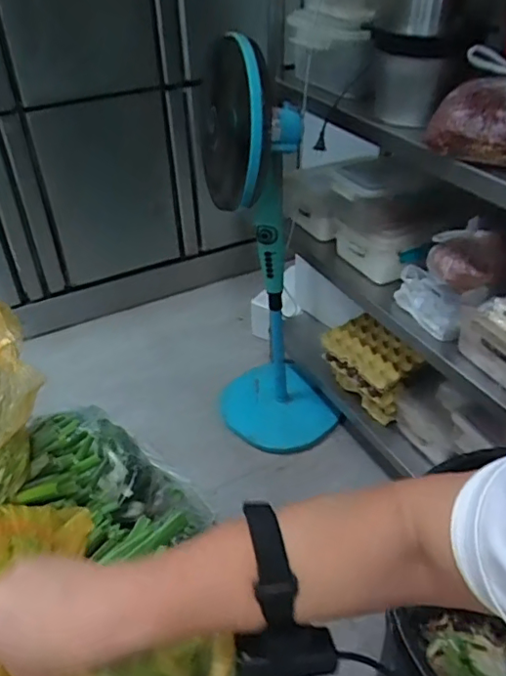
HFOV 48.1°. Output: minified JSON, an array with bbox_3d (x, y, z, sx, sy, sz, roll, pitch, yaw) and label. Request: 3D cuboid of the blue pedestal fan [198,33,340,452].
[{"bbox_3d":[0.061,-0.233,1.741,0.375,1.128,0.487,-3,38,-2],"label":"blue pedestal fan"}]

